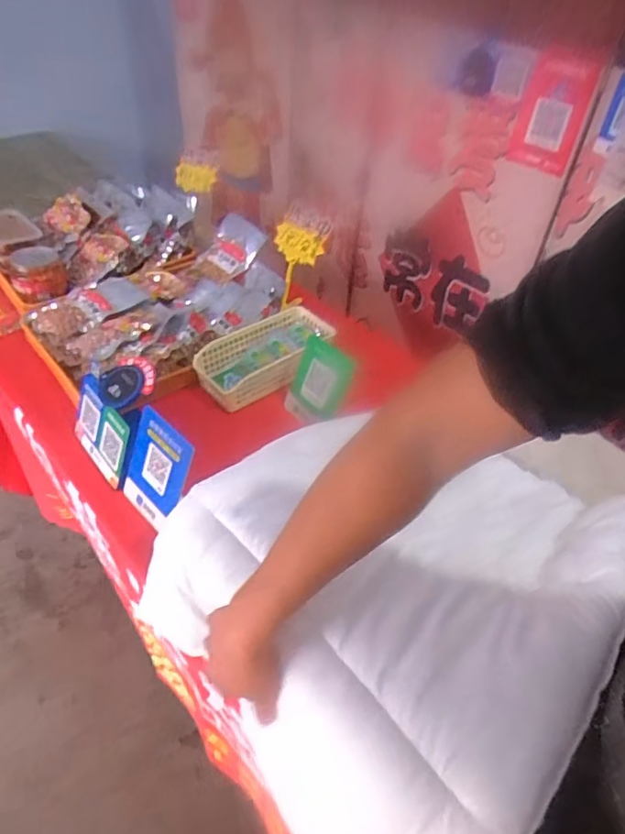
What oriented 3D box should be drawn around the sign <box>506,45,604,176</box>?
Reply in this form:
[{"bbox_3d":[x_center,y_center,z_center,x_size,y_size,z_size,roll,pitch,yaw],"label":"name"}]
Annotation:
[{"bbox_3d":[0.433,-0.554,1.007,0.119,0.192,0.012,34,51,26],"label":"sign"}]

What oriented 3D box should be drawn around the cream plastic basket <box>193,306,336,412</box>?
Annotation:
[{"bbox_3d":[-0.092,-0.117,1.109,0.275,0.078,0.143,-31,55,-31],"label":"cream plastic basket"}]

